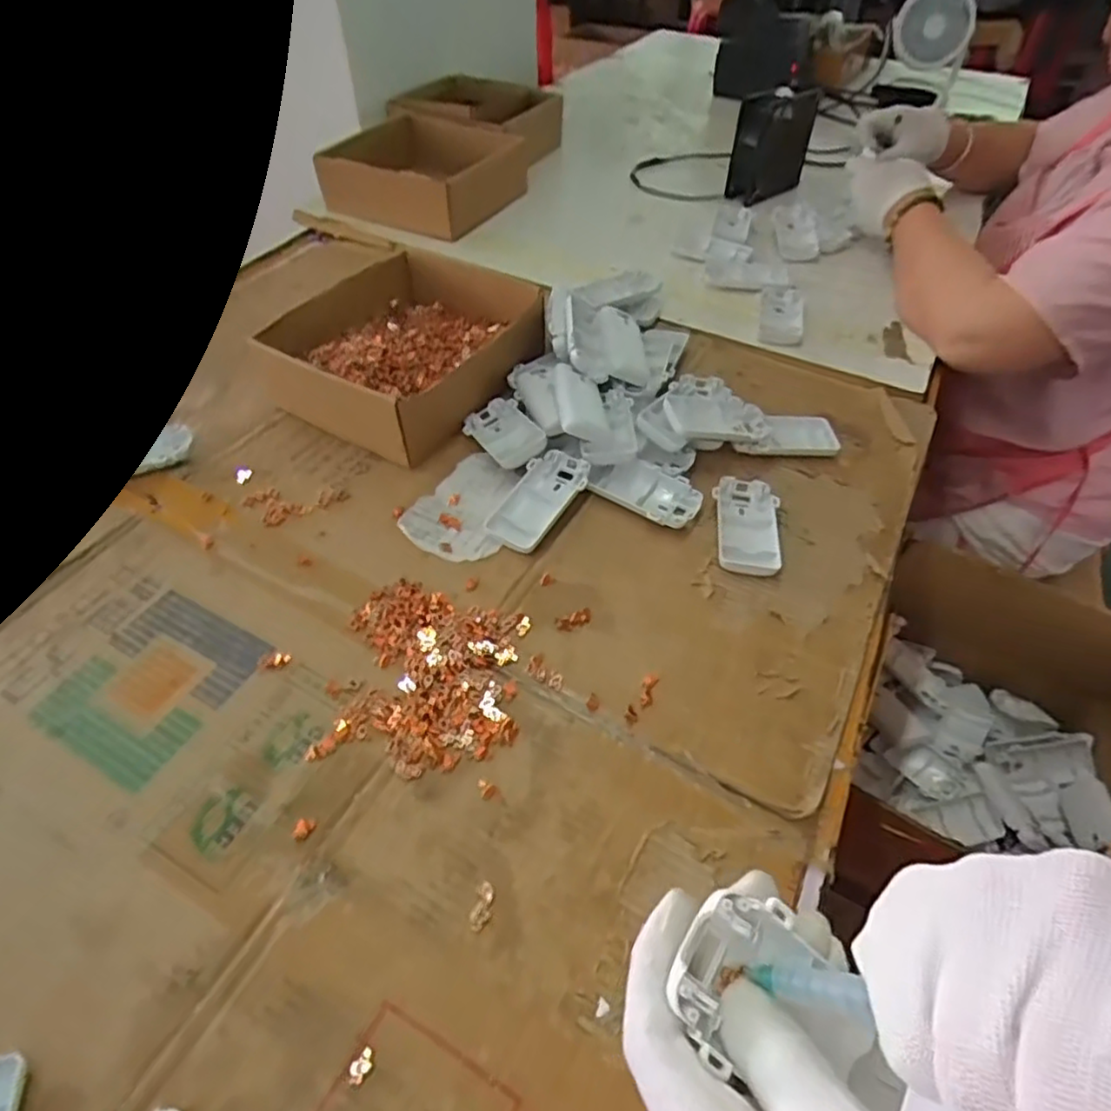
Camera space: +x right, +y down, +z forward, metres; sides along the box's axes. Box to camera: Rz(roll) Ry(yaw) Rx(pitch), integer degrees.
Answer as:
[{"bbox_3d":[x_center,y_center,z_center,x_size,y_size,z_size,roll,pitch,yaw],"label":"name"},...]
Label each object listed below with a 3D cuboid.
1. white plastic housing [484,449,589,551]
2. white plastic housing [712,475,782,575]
[{"bbox_3d":[-0.012,-0.044,0.535,0.049,0.024,0.094,24,54,18],"label":"white plastic housing"},{"bbox_3d":[0.151,-0.027,0.534,0.051,0.014,0.099,9,51,6],"label":"white plastic housing"}]

